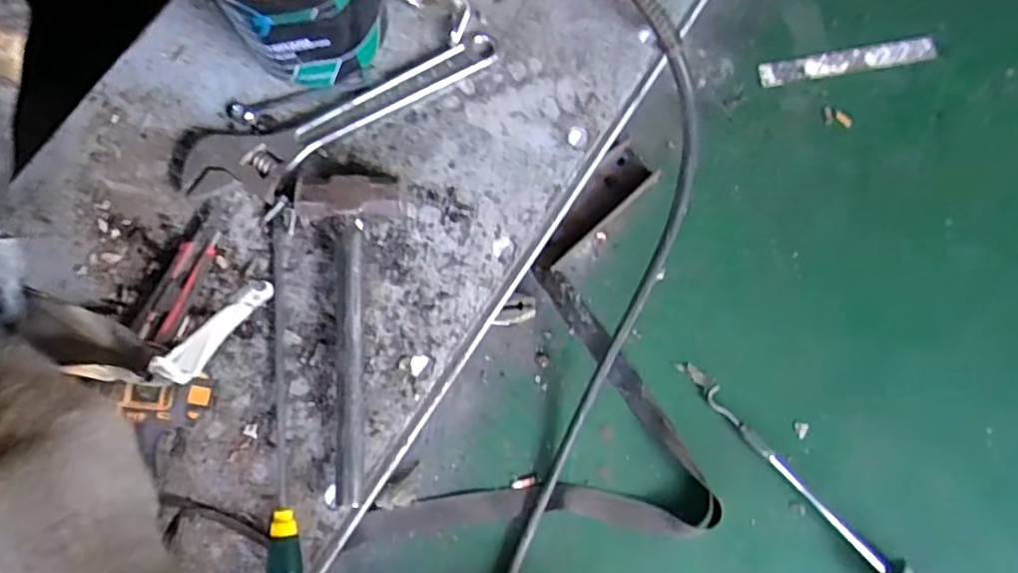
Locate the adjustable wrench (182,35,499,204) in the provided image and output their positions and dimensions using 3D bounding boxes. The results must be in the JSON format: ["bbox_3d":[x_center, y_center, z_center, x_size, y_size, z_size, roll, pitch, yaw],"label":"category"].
[{"bbox_3d":[-0.165,-0.171,0.668,0.346,0.026,0.077,-25,79,-4],"label":"adjustable wrench"}]

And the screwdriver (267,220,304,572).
[{"bbox_3d":[-0.219,0.133,0.599,0.032,0.039,0.404,-9,78,-1],"label":"screwdriver"}]

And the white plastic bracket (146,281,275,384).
[{"bbox_3d":[-0.170,0.028,0.372,0.013,0.027,0.086,23,37,5],"label":"white plastic bracket"}]

